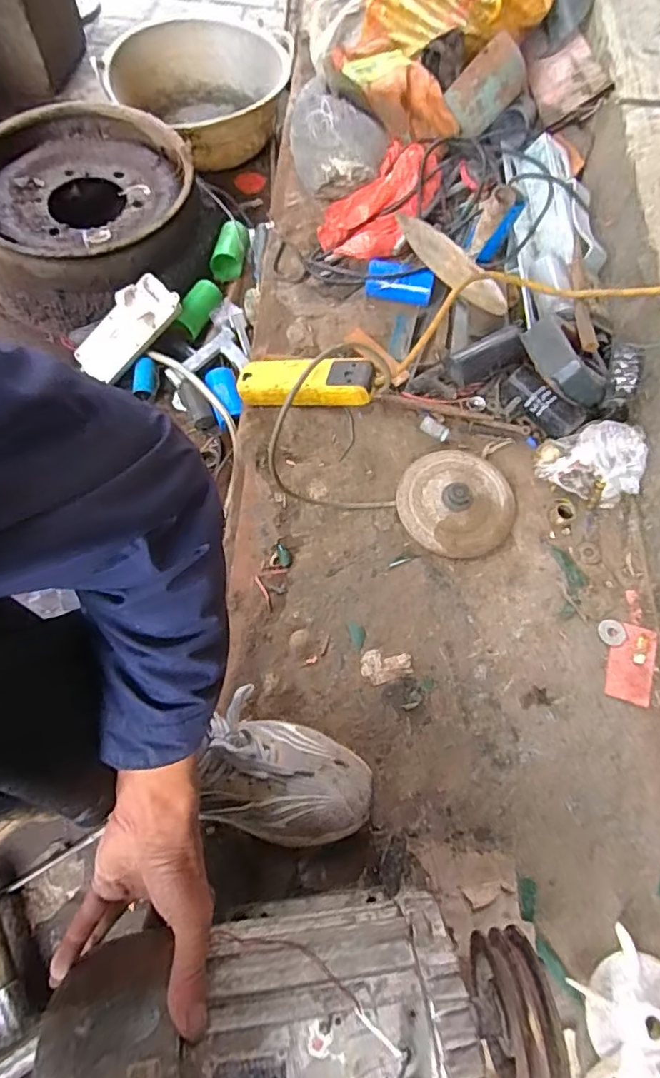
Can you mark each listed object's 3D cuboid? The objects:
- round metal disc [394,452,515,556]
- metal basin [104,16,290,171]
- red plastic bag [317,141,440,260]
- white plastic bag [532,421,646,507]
[{"bbox_3d":[0.161,-0.052,0.686,0.137,0.034,0.146,1,65,-2],"label":"round metal disc"},{"bbox_3d":[-0.269,-0.937,1.169,0.356,0.140,0.393,-21,68,-12],"label":"metal basin"},{"bbox_3d":[0.069,-0.518,0.852,0.147,0.079,0.209,25,67,9],"label":"red plastic bag"},{"bbox_3d":[0.326,-0.097,0.688,0.118,0.079,0.071,17,66,5],"label":"white plastic bag"}]

